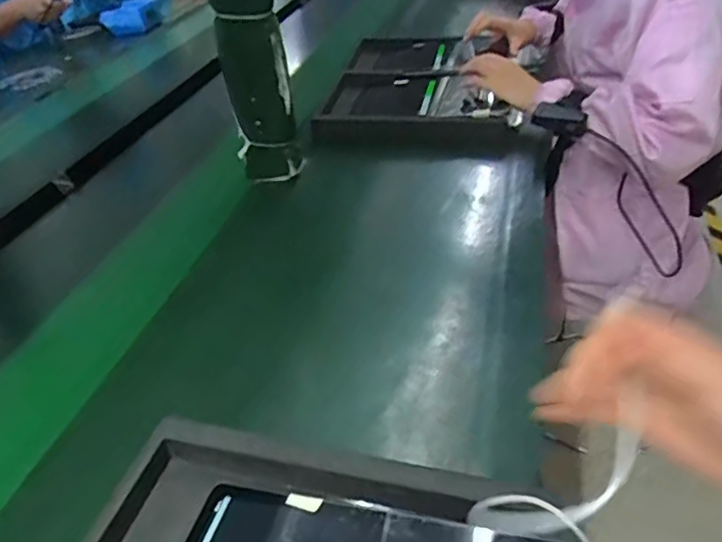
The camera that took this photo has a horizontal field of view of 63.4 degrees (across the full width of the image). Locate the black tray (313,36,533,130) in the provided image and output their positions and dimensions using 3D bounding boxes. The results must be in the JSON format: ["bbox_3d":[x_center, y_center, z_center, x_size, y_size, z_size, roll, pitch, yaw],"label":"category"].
[{"bbox_3d":[0.114,-0.344,1.040,0.301,0.067,0.437,1,37,10],"label":"black tray"}]

